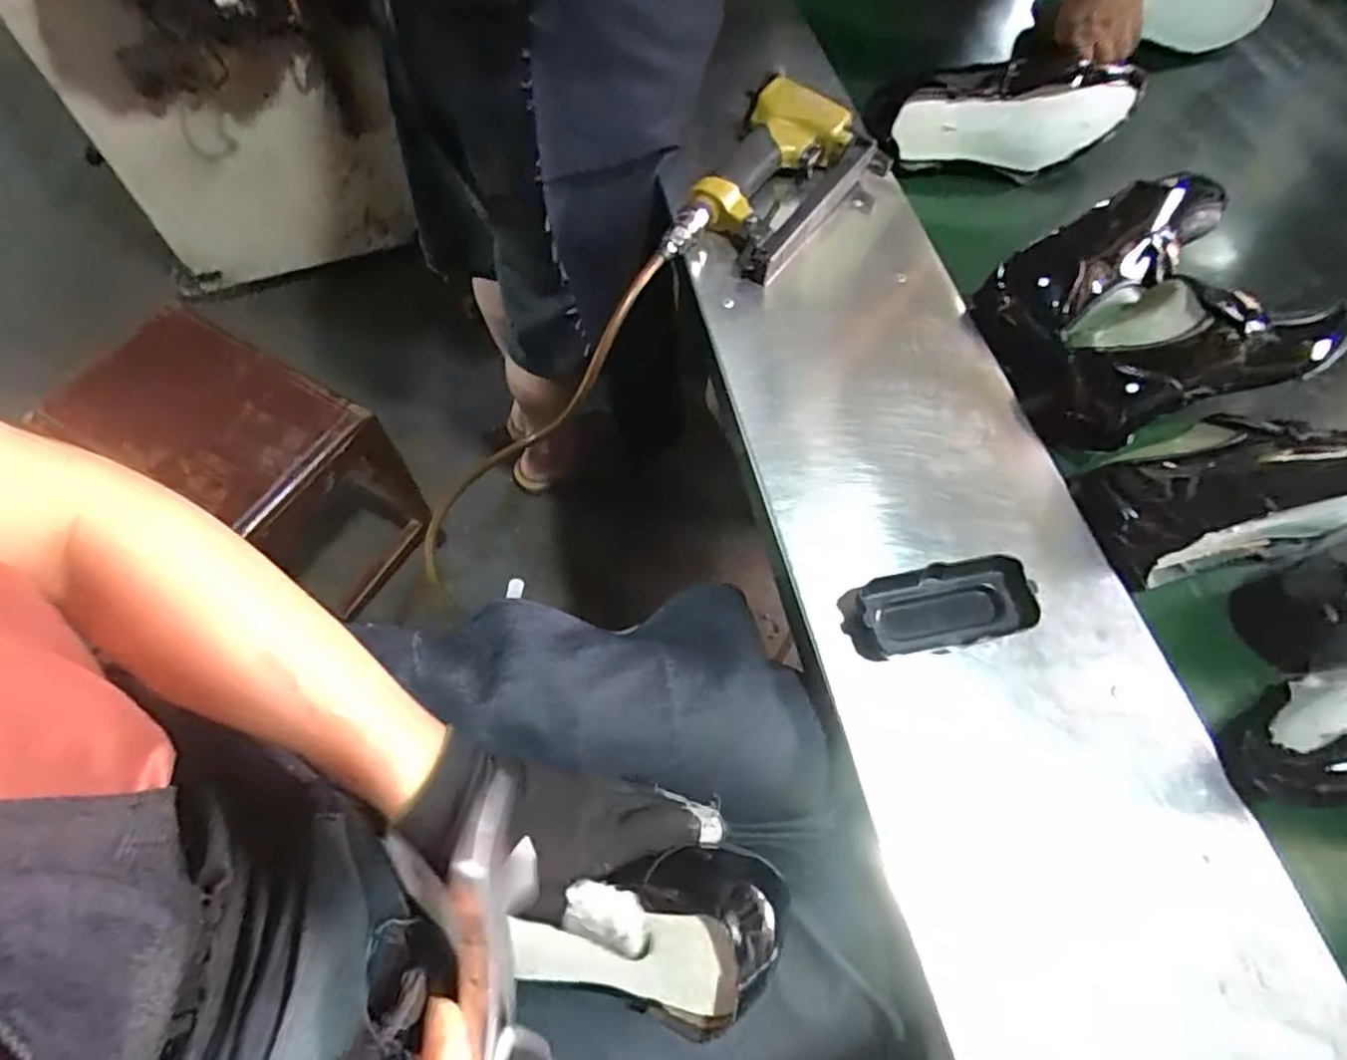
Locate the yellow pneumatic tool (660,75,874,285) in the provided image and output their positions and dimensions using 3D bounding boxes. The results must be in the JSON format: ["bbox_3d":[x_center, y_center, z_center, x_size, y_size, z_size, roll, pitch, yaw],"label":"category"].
[{"bbox_3d":[0.091,-0.305,0.591,0.127,0.056,0.213,21,66,11],"label":"yellow pneumatic tool"}]

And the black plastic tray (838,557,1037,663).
[{"bbox_3d":[0.172,0.052,0.445,0.115,0.029,0.050,-11,64,-4],"label":"black plastic tray"}]

